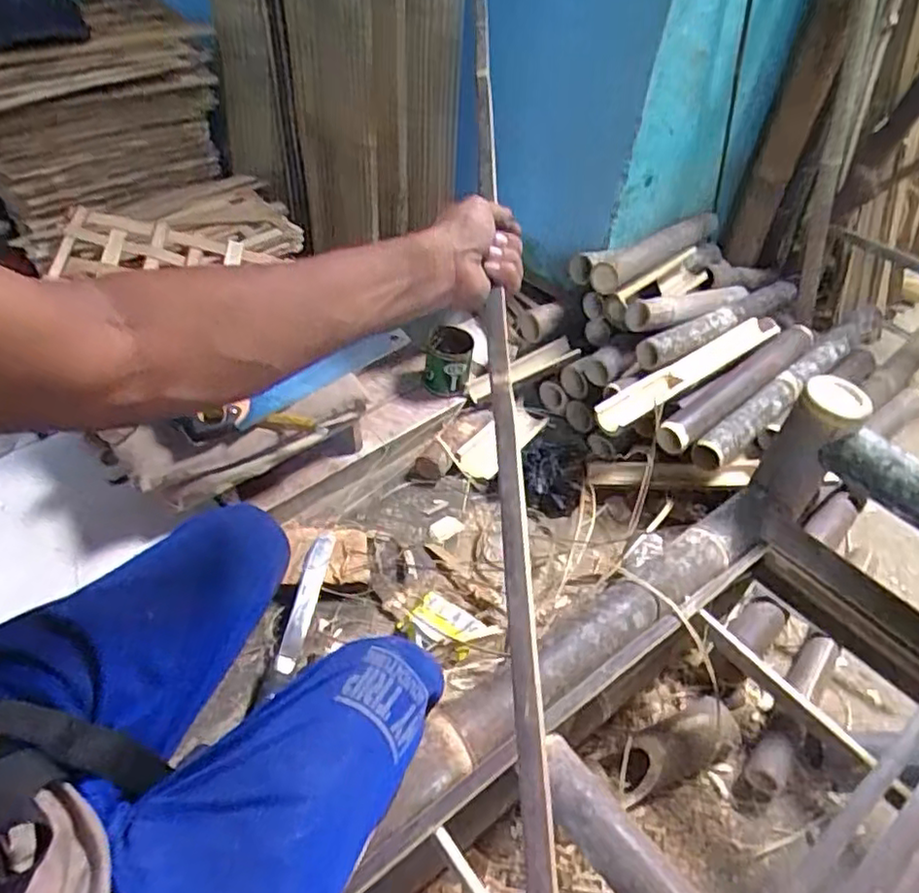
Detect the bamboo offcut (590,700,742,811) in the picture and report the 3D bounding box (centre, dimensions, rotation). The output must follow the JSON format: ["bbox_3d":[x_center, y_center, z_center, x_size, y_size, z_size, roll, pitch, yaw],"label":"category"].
[{"bbox_3d":[0.306,0.439,0.966,0.201,0.073,0.086,-23,50,-8],"label":"bamboo offcut"}]

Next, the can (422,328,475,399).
[{"bbox_3d":[-0.024,-0.175,1.418,0.101,0.114,0.105,7,45,1],"label":"can"}]

